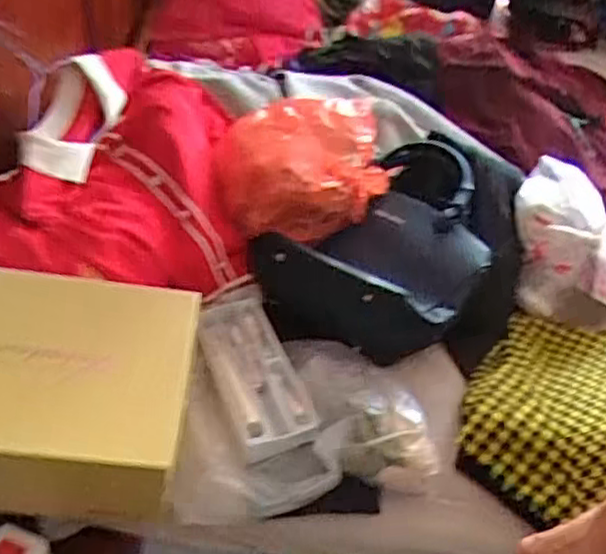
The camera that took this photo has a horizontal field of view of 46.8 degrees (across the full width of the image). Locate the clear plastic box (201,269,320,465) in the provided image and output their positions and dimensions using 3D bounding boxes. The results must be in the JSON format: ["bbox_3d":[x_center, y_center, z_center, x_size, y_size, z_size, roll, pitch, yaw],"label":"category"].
[{"bbox_3d":[-0.065,0.108,0.914,0.101,0.035,0.251,-13,47,-19],"label":"clear plastic box"}]

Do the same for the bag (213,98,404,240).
[{"bbox_3d":[0.003,-0.182,1.094,0.263,0.108,0.266,-4,43,-12],"label":"bag"}]

